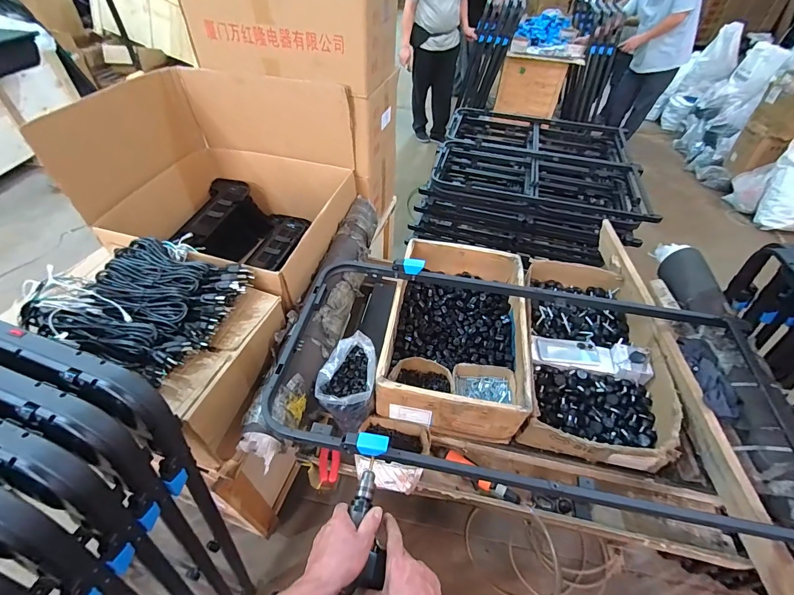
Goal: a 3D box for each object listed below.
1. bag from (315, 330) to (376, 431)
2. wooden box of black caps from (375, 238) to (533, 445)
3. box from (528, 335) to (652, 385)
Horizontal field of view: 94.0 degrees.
[{"bbox_3d":[-0.118,0.203,0.903,0.137,0.123,0.195,1,48,-2],"label":"bag"},{"bbox_3d":[0.167,0.071,1.030,0.354,0.160,0.556,9,48,6],"label":"wooden box of black caps"},{"bbox_3d":[0.513,0.154,0.992,0.289,0.057,0.102,10,48,7],"label":"box"}]

